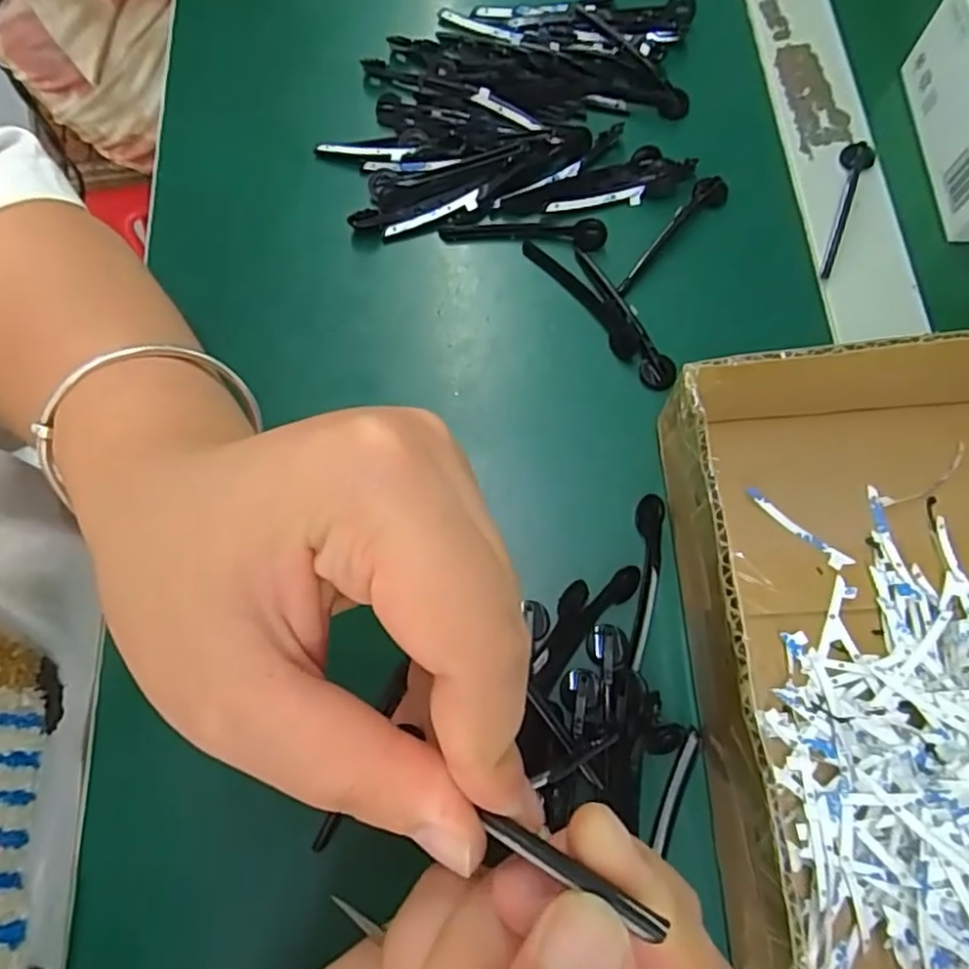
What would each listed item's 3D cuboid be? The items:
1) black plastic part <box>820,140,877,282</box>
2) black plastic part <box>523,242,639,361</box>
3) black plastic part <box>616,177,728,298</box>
[{"bbox_3d":[0.158,-0.123,0.285,0.014,0.007,0.069,21,75,10],"label":"black plastic part"},{"bbox_3d":[0.042,-0.083,0.277,0.013,0.008,0.072,-37,73,-8],"label":"black plastic part"},{"bbox_3d":[0.083,-0.109,0.281,0.013,0.009,0.077,36,78,14],"label":"black plastic part"}]

